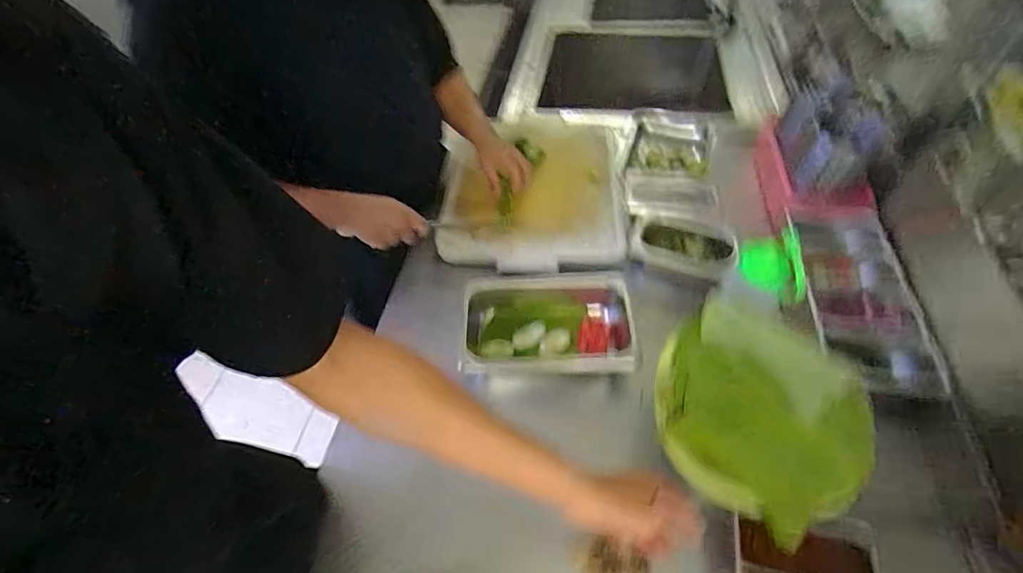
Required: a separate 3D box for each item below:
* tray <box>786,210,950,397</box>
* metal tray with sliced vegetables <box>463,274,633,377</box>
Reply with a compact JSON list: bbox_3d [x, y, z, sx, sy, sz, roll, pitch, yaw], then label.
[{"bbox_3d":[0.504,0.007,0.665,0.152,0.067,0.311,9,53,11],"label":"tray"},{"bbox_3d":[0.055,0.072,0.718,0.261,0.071,0.166,-1,52,3],"label":"metal tray with sliced vegetables"}]

